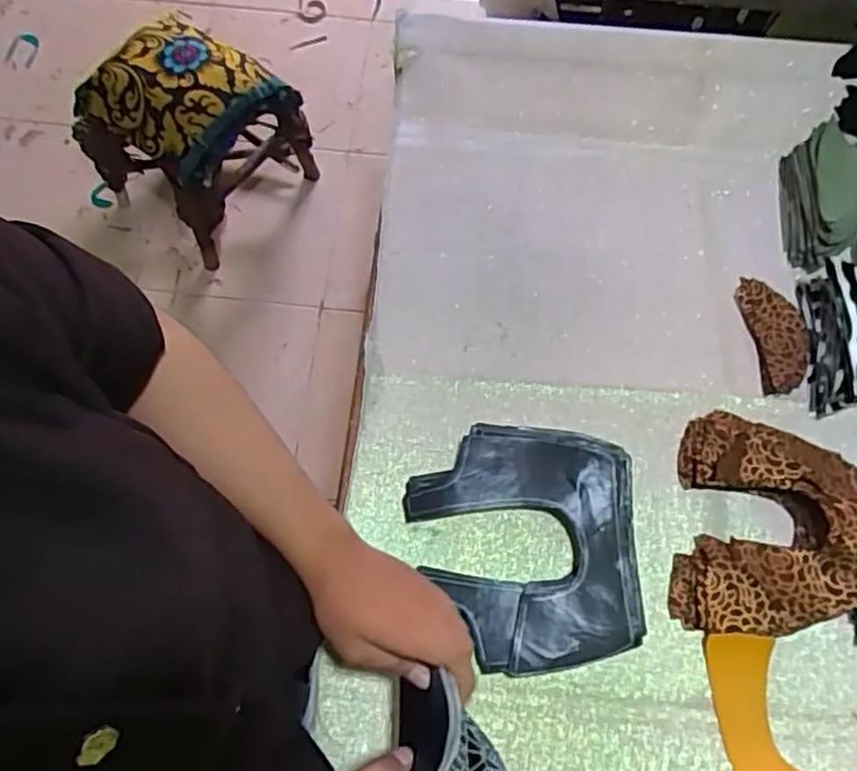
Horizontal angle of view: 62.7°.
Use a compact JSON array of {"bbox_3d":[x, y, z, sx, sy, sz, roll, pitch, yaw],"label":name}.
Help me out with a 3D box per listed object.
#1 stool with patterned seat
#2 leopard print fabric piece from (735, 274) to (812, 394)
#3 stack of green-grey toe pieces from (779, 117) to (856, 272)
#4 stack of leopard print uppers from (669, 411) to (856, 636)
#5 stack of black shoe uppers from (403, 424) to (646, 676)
[{"bbox_3d":[-0.457,-0.498,1.384,0.329,0.348,0.319,38,74,12],"label":"stool with patterned seat"},{"bbox_3d":[0.317,-0.047,0.639,0.050,0.010,0.112,-7,69,-2],"label":"leopard print fabric piece"},{"bbox_3d":[0.377,-0.178,0.659,0.062,0.070,0.130,6,69,3],"label":"stack of green-grey toe pieces"},{"bbox_3d":[0.277,0.113,0.565,0.143,0.042,0.176,10,69,5],"label":"stack of leopard print uppers"},{"bbox_3d":[0.075,0.128,0.568,0.178,0.031,0.187,0,69,1],"label":"stack of black shoe uppers"}]

